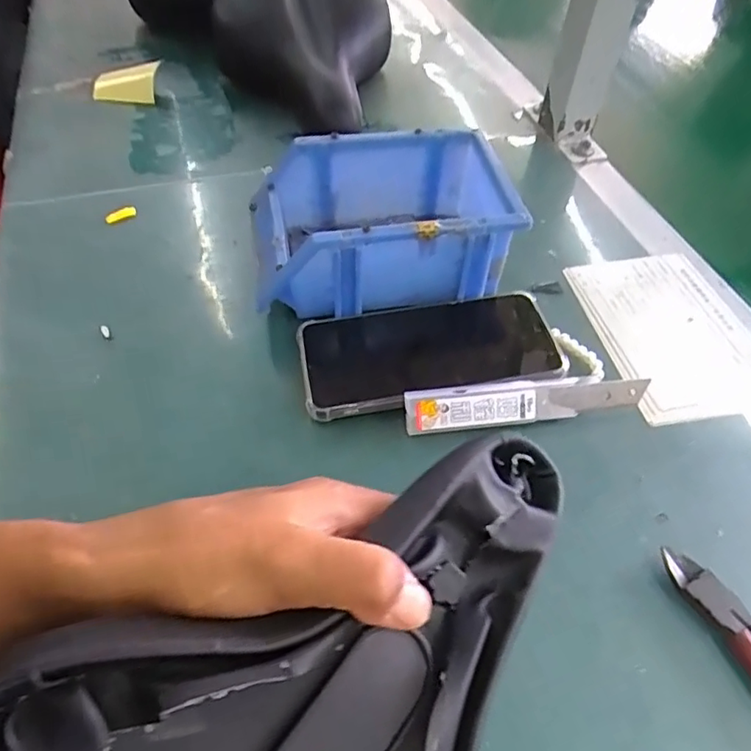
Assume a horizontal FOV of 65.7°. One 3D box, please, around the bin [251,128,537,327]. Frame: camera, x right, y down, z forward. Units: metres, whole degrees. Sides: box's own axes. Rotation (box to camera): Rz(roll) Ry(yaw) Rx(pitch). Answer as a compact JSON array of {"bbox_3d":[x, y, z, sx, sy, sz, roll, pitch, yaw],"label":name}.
[{"bbox_3d":[0.005,-0.109,0.425,0.180,0.079,0.122,-6,52,-6],"label":"bin"}]

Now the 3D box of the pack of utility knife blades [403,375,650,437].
[{"bbox_3d":[0.094,0.016,0.360,0.152,0.009,0.026,-5,87,-11],"label":"pack of utility knife blades"}]

